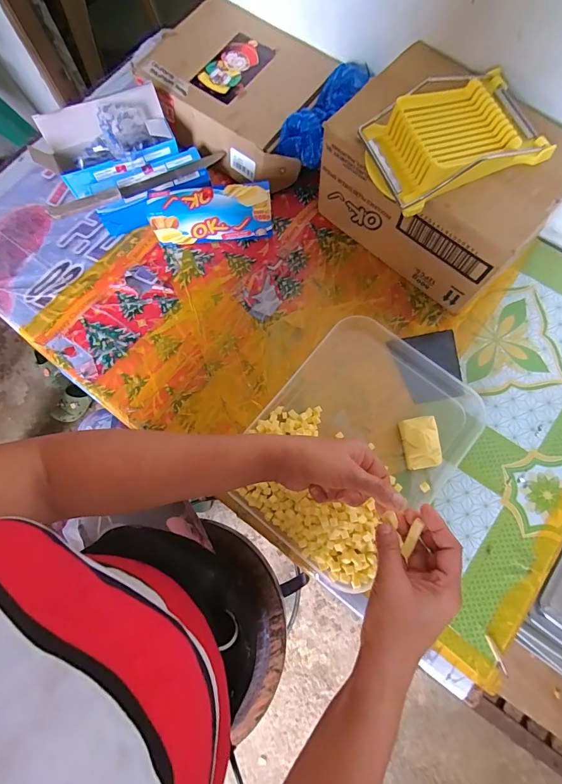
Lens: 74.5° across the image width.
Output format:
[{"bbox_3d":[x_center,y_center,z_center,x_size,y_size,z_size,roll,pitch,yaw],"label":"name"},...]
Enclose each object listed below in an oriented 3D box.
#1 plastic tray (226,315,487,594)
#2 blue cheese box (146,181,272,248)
[{"bbox_3d":[0.097,0.064,0.485,0.232,0.047,0.319,40,82,9],"label":"plastic tray"},{"bbox_3d":[-0.103,-0.265,0.556,0.175,0.072,0.048,-4,75,0],"label":"blue cheese box"}]

